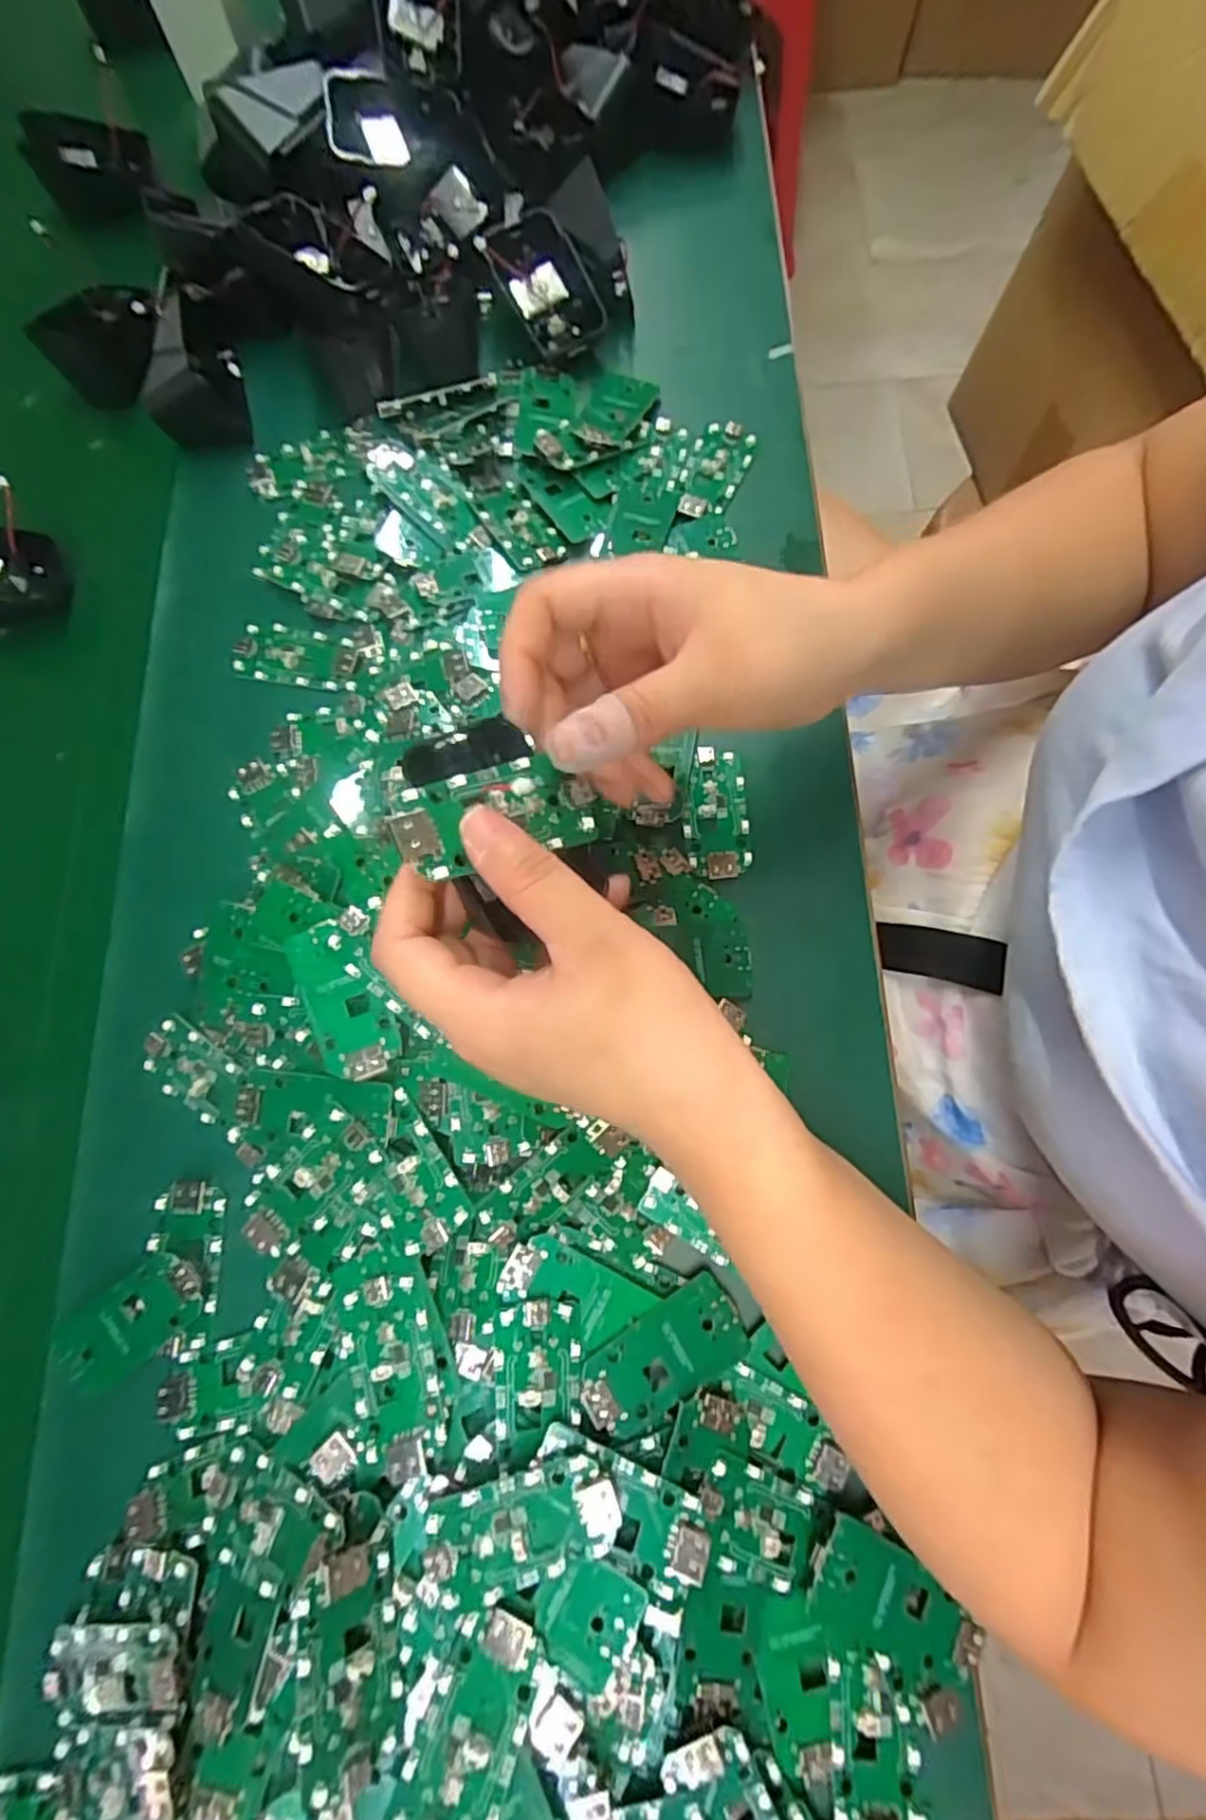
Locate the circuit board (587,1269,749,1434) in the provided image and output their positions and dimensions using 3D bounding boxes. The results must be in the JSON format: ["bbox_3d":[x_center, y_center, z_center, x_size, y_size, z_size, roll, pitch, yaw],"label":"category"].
[{"bbox_3d":[0.022,0.166,0.263,0.063,0.004,0.031,-26,75,-13],"label":"circuit board"}]

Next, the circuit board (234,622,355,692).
[{"bbox_3d":[-0.153,-0.127,0.353,0.066,0.004,0.030,12,75,5],"label":"circuit board"}]

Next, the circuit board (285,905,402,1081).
[{"bbox_3d":[-0.099,0.033,0.272,0.032,0.004,0.063,-23,75,-6],"label":"circuit board"}]

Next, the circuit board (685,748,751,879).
[{"bbox_3d":[0.052,-0.046,0.326,0.028,0.004,0.063,-4,75,0],"label":"circuit board"}]

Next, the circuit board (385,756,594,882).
[{"bbox_3d":[-0.034,-0.030,0.216,0.062,0.006,0.033,-12,73,-26],"label":"circuit board"}]

